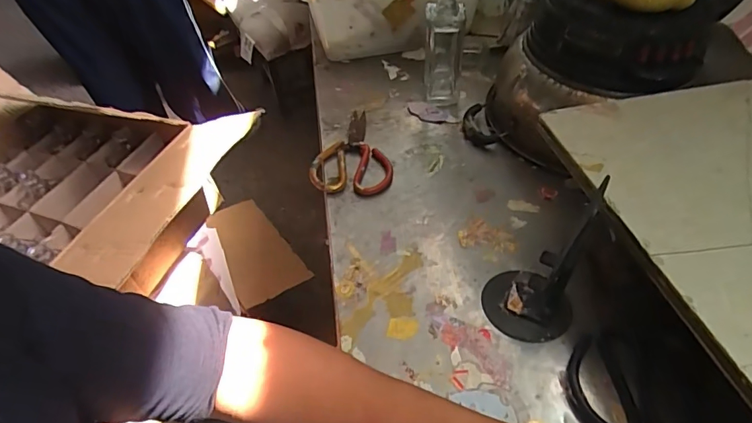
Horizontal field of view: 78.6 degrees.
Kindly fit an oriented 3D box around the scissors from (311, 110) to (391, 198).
[{"bbox_3d":[-0.050,-0.091,0.698,0.114,0.021,0.200,-16,45,-7],"label":"scissors"}]

